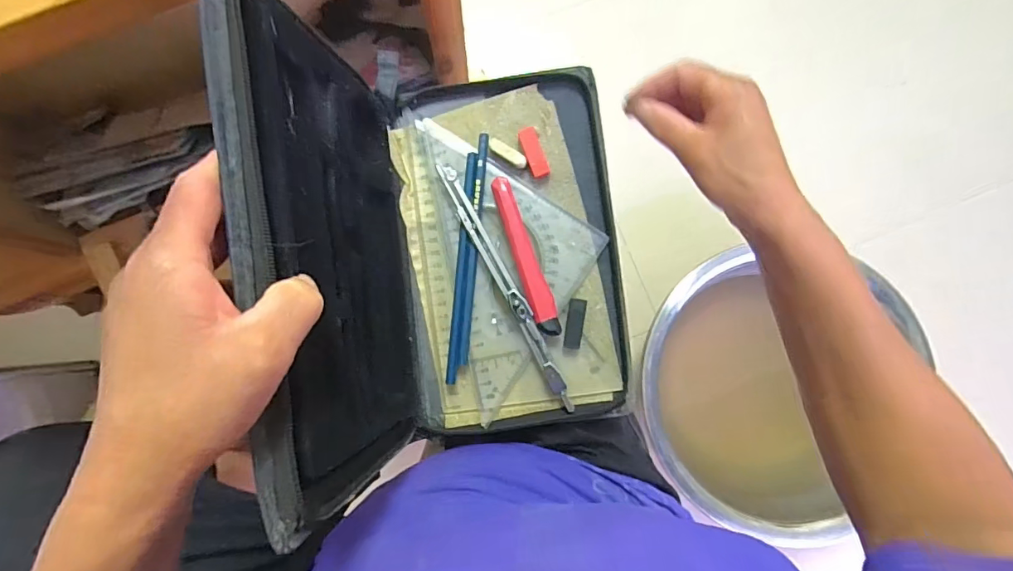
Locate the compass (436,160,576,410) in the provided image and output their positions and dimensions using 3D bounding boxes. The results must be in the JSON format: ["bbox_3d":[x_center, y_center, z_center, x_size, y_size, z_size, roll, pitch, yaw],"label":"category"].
[{"bbox_3d":[0.001,0.001,0.360,0.014,0.019,0.203,-28,86,-3],"label":"compass"}]

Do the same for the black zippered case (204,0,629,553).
[{"bbox_3d":[-0.019,-0.030,0.297,0.202,0.174,0.257,-8,85,-2],"label":"black zippered case"}]

